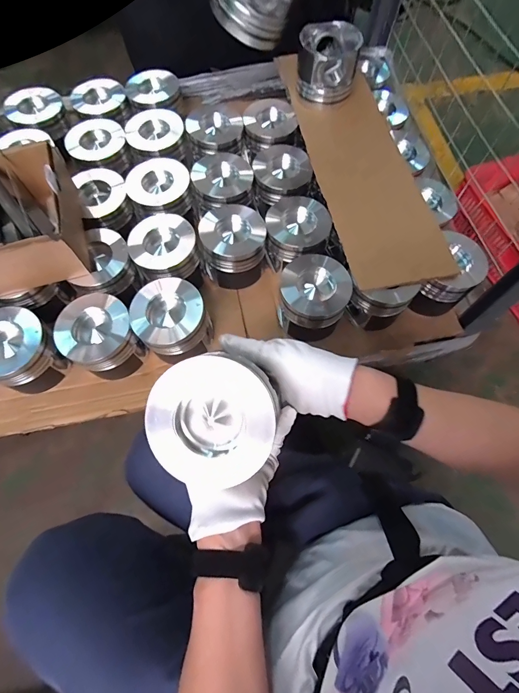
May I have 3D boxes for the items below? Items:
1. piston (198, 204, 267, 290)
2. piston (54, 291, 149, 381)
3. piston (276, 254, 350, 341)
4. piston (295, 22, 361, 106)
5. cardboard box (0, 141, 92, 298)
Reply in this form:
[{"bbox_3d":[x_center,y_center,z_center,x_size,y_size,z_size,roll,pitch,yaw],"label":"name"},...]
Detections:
[{"bbox_3d":[-0.047,-0.188,0.627,0.113,0.097,0.128,-1,69,-2],"label":"piston"},{"bbox_3d":[-0.253,-0.014,0.560,0.107,0.089,0.118,-41,75,-16],"label":"piston"},{"bbox_3d":[0.087,-0.079,0.584,0.106,0.102,0.108,42,73,14],"label":"piston"},{"bbox_3d":[0.130,-0.541,0.670,0.107,0.093,0.107,9,69,2],"label":"piston"},{"bbox_3d":[-0.370,-0.201,0.543,0.157,0.107,0.204,-15,70,-7],"label":"cardboard box"}]

